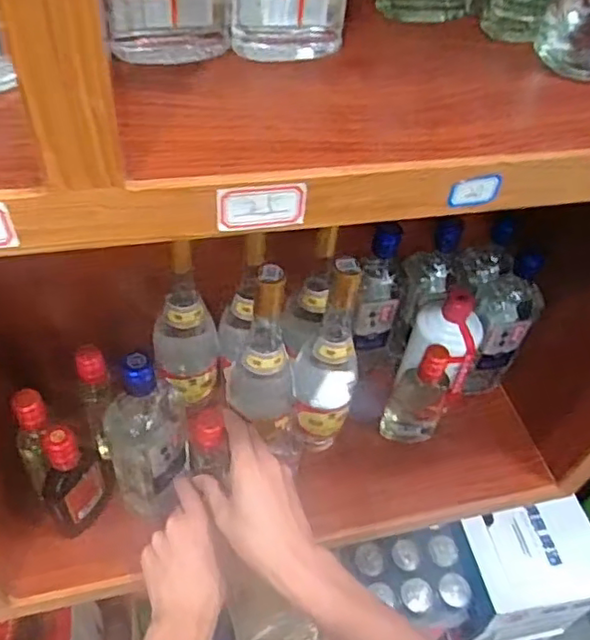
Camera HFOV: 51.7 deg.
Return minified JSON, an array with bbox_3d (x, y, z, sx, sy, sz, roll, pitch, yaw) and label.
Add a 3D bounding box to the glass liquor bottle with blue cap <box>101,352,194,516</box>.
[{"bbox_3d":[-0.142,0.115,0.592,0.075,0.221,0.068,-9,50,-15],"label":"glass liquor bottle with blue cap"}]

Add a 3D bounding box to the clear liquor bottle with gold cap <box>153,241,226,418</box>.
[{"bbox_3d":[-0.122,0.014,0.685,0.068,0.250,0.066,-29,58,-28],"label":"clear liquor bottle with gold cap"}]

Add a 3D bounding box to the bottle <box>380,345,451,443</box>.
[{"bbox_3d":[0.148,0.087,0.713,0.063,0.152,0.048,28,51,17],"label":"bottle"}]

